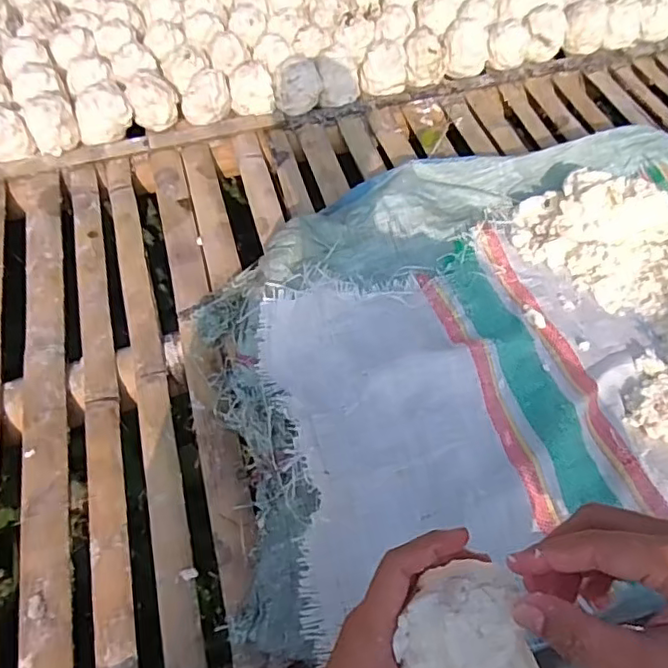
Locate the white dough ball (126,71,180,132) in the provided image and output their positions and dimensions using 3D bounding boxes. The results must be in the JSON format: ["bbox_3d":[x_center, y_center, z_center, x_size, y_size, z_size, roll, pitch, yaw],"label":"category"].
[{"bbox_3d":[-0.318,-0.412,1.032,0.083,0.078,0.079,-11,59,-7],"label":"white dough ball"}]

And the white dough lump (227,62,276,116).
[{"bbox_3d":[-0.149,-0.439,1.061,0.078,0.076,0.076,-12,59,-8],"label":"white dough lump"}]

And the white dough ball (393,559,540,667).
[{"bbox_3d":[0.071,0.158,0.320,0.070,0.047,0.067,-4,60,-4],"label":"white dough ball"}]

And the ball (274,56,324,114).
[{"bbox_3d":[-0.064,-0.447,1.067,0.082,0.085,0.079,0,58,0],"label":"ball"}]

